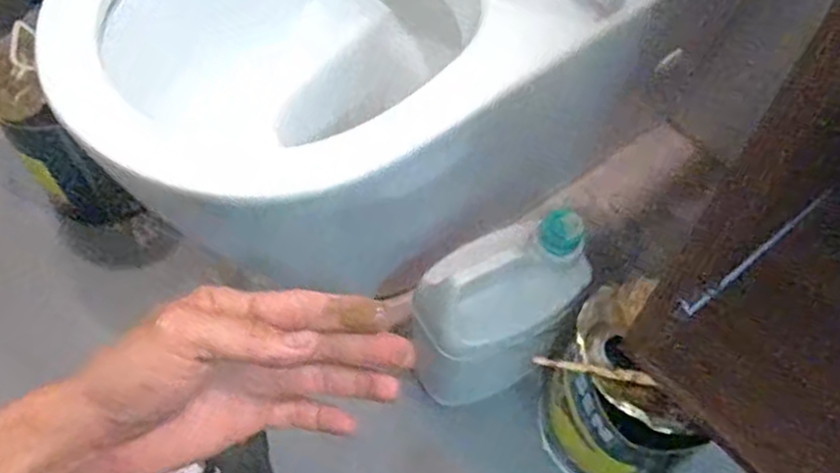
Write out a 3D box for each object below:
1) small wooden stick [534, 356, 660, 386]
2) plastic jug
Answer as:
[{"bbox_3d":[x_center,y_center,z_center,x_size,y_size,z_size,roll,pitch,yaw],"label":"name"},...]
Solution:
[{"bbox_3d":[0.152,0.116,0.642,0.105,0.009,0.012,10,60,5],"label":"small wooden stick"},{"bbox_3d":[0.074,0.081,0.773,0.166,0.239,0.103,-30,64,-17],"label":"plastic jug"}]

